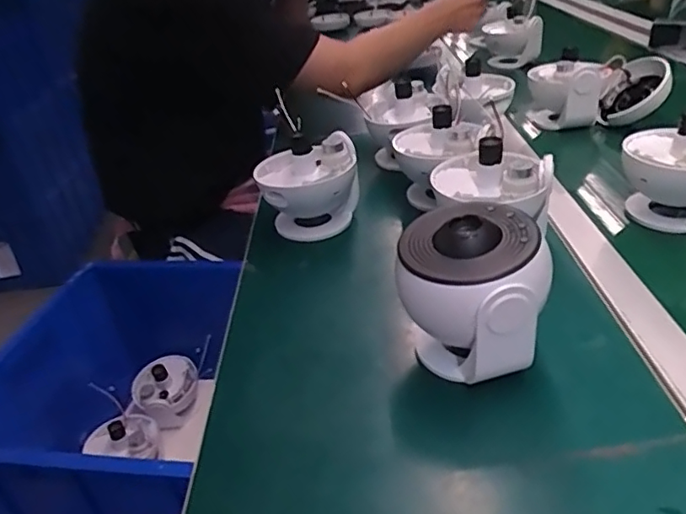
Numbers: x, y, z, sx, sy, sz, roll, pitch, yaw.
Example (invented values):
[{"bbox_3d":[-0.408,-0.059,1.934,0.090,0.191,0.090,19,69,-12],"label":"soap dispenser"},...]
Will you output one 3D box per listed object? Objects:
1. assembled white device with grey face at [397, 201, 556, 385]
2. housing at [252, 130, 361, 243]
[{"bbox_3d":[0.102,0.032,0.446,0.111,0.119,0.101,3,32,16],"label":"assembled white device with grey face"},{"bbox_3d":[-0.041,-0.081,0.671,0.117,0.103,0.089,-7,34,-1],"label":"housing"}]

